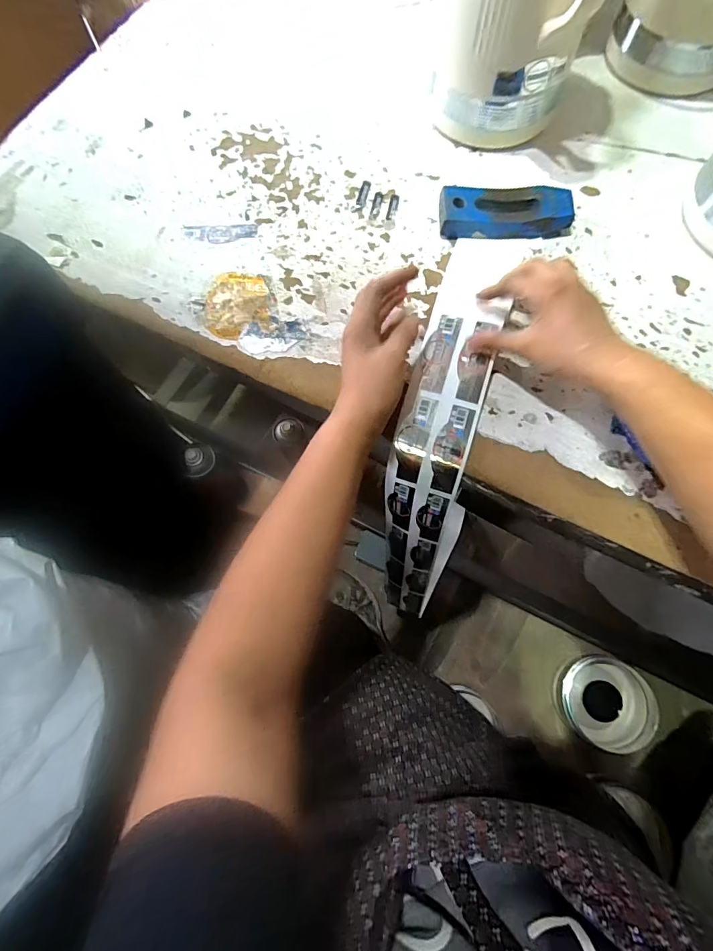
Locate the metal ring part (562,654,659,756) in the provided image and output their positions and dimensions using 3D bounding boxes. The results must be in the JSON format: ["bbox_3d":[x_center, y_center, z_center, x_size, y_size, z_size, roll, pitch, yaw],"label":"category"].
[{"bbox_3d":[0.467,0.424,0.802,0.162,0.057,0.154,0,73,1],"label":"metal ring part"}]

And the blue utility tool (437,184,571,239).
[{"bbox_3d":[0.161,-0.286,0.463,0.136,0.026,0.048,0,73,1],"label":"blue utility tool"}]

